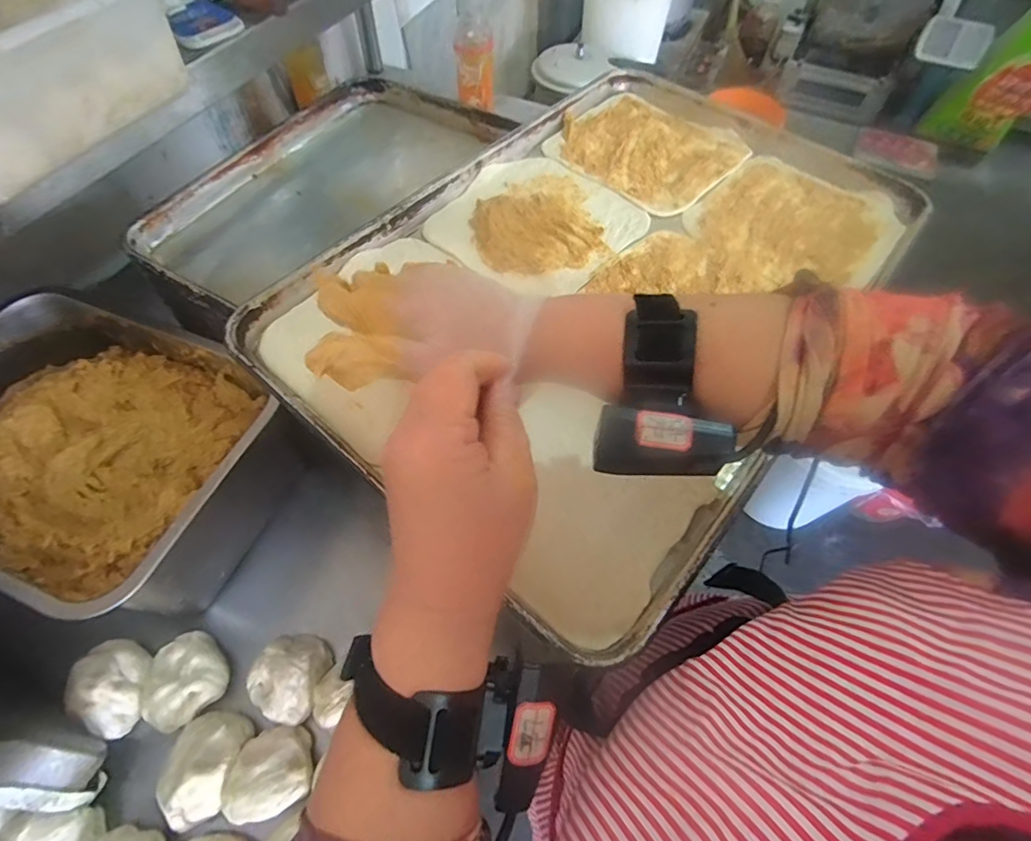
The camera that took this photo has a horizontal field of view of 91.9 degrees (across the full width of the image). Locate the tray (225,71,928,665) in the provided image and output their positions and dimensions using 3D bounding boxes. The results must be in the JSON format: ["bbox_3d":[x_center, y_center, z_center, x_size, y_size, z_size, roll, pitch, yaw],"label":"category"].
[{"bbox_3d":[0.094,-0.149,0.473,0.397,0.030,0.593,36,65,19],"label":"tray"}]

